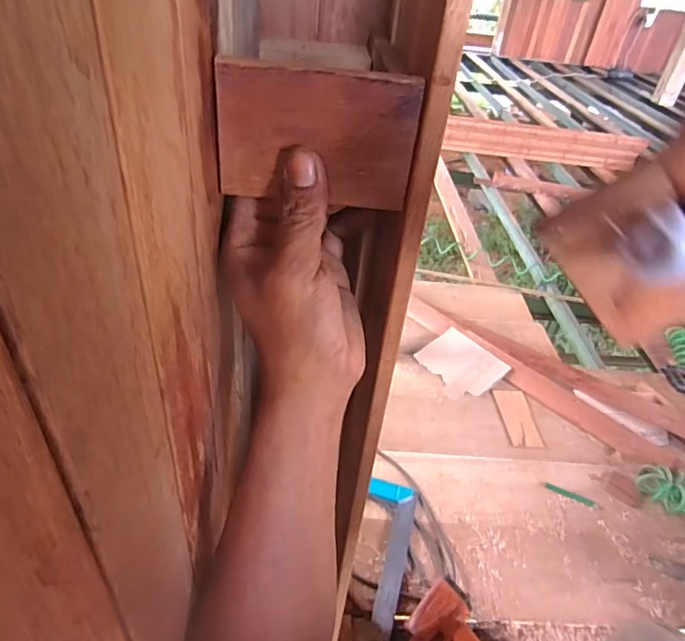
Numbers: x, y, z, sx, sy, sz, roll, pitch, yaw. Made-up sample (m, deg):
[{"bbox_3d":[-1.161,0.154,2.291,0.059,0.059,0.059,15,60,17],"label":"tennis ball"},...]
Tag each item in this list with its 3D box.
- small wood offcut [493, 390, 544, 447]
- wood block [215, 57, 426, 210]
[{"bbox_3d":[0.448,0.244,1.269,0.080,0.004,0.183,2,37,-3],"label":"small wood offcut"},{"bbox_3d":[-0.012,-0.090,0.247,0.096,0.064,0.007,5,37,1],"label":"wood block"}]

